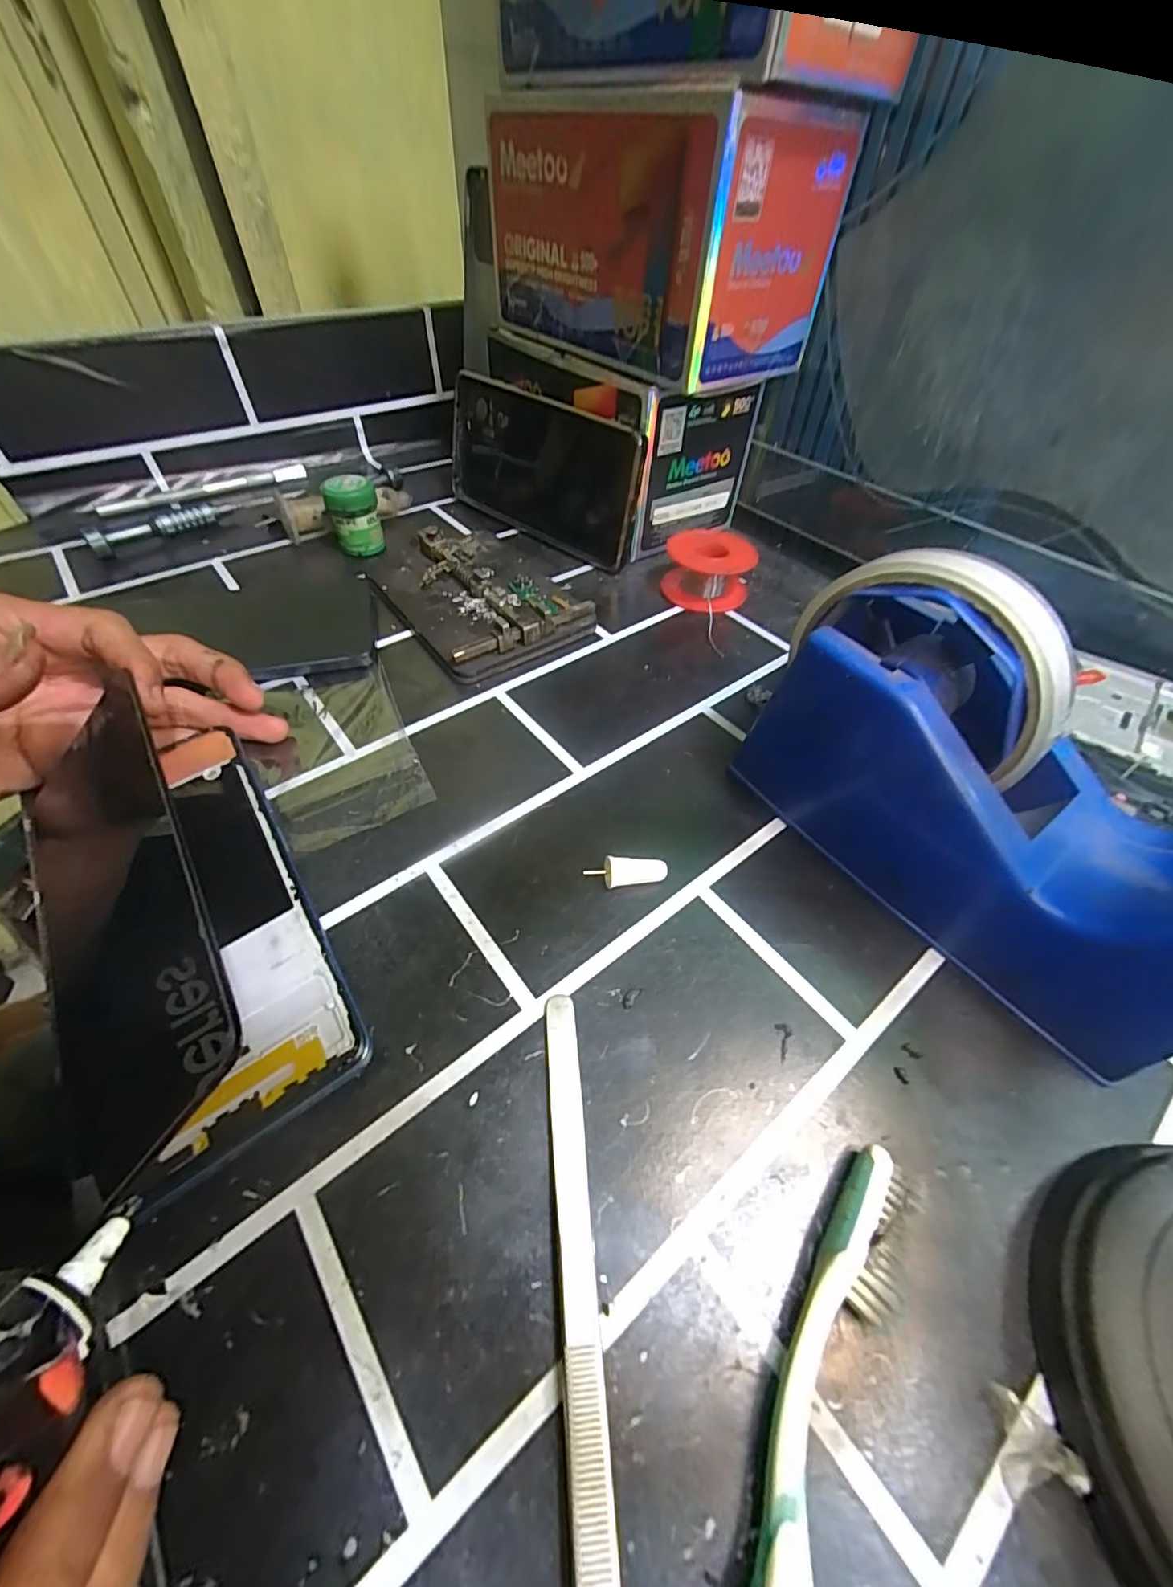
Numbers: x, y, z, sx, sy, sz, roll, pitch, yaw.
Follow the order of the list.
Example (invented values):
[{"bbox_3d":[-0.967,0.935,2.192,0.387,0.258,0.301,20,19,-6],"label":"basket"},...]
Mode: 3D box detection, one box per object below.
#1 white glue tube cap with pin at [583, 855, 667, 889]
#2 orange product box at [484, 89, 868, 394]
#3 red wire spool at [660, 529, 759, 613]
[{"bbox_3d":[0.015,0.030,0.201,0.030,0.009,0.008,-2,51,-3],"label":"white glue tube cap with pin"},{"bbox_3d":[0.031,-0.316,0.304,0.099,0.096,0.186,-35,60,-26],"label":"orange product box"},{"bbox_3d":[0.074,-0.136,0.327,0.052,0.029,0.045,11,52,7],"label":"red wire spool"}]

